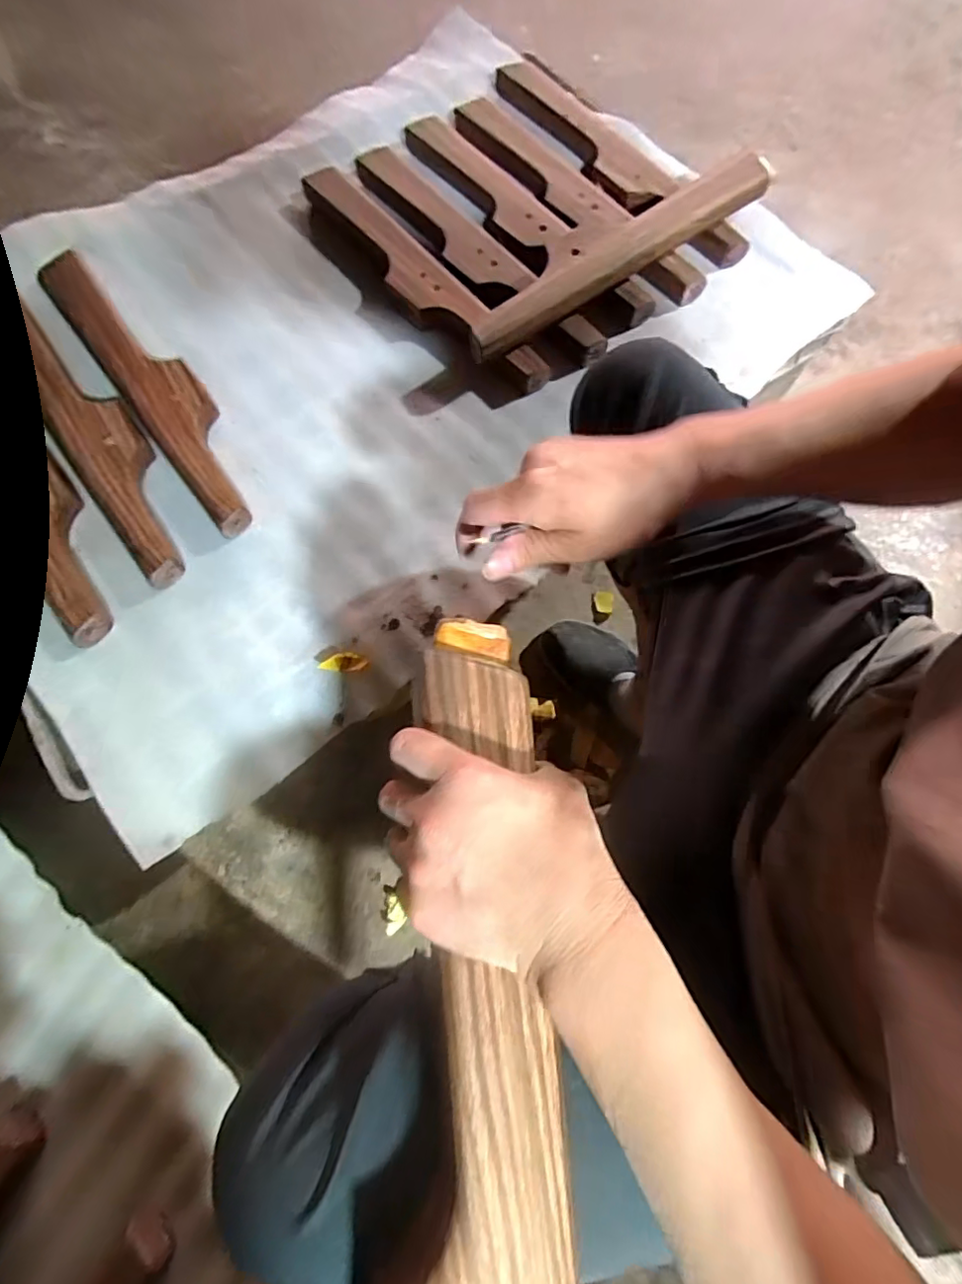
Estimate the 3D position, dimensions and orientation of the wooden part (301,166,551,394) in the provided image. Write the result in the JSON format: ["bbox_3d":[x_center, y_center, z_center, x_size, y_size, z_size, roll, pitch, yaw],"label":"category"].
[{"bbox_3d":[-0.110,-0.555,0.835,0.089,0.033,0.554,-38,73,-8],"label":"wooden part"}]

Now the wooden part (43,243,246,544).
[{"bbox_3d":[-0.466,-0.377,0.780,0.098,0.036,0.585,-36,75,-13],"label":"wooden part"}]

